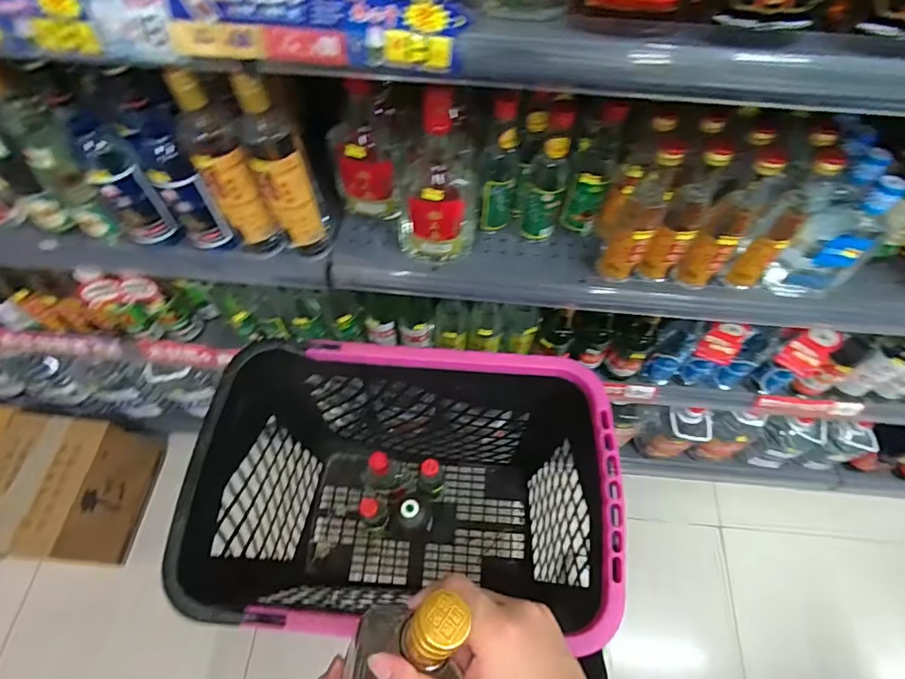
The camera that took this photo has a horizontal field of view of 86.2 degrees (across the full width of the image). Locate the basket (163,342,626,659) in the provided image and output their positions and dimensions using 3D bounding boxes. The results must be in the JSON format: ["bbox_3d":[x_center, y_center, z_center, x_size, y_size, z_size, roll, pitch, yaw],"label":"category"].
[{"bbox_3d":[-0.064,0.269,0.834,0.550,0.449,0.382,6,62,2],"label":"basket"}]

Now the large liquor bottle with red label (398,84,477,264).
[{"bbox_3d":[-0.019,-0.211,0.612,0.100,0.242,0.114,2,62,0],"label":"large liquor bottle with red label"}]

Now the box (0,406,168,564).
[{"bbox_3d":[-1.006,0.342,1.135,0.445,0.252,0.293,6,62,2],"label":"box"}]

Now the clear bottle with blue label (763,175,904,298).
[{"bbox_3d":[0.469,-0.118,0.599,0.061,0.174,0.071,-30,66,-16],"label":"clear bottle with blue label"}]

